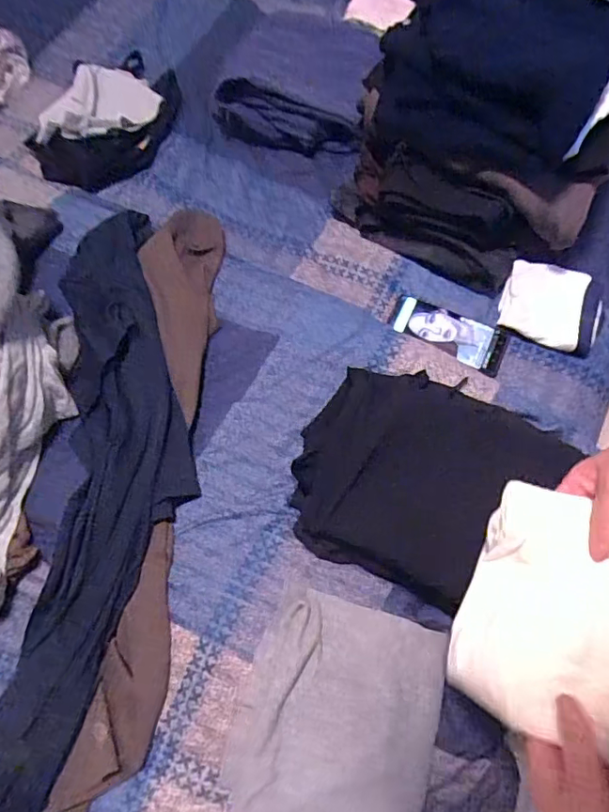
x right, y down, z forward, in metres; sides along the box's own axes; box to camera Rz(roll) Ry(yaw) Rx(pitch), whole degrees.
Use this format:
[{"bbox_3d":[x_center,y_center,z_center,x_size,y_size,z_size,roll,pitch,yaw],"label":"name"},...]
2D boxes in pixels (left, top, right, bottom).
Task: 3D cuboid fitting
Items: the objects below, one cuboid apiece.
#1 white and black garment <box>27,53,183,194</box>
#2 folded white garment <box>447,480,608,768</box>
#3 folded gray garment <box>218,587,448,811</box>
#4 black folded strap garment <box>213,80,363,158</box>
[{"bbox_3d":[-0.345,-0.487,0.935,0.219,0.059,0.265,20,68,12],"label":"white and black garment"},{"bbox_3d":[0.207,0.157,0.420,0.193,0.061,0.185,3,67,35],"label":"folded white garment"},{"bbox_3d":[0.029,0.307,0.513,0.175,0.045,0.228,19,74,-6],"label":"folded gray garment"},{"bbox_3d":[-0.033,-0.463,0.905,0.239,0.087,0.032,19,40,-3],"label":"black folded strap garment"}]

